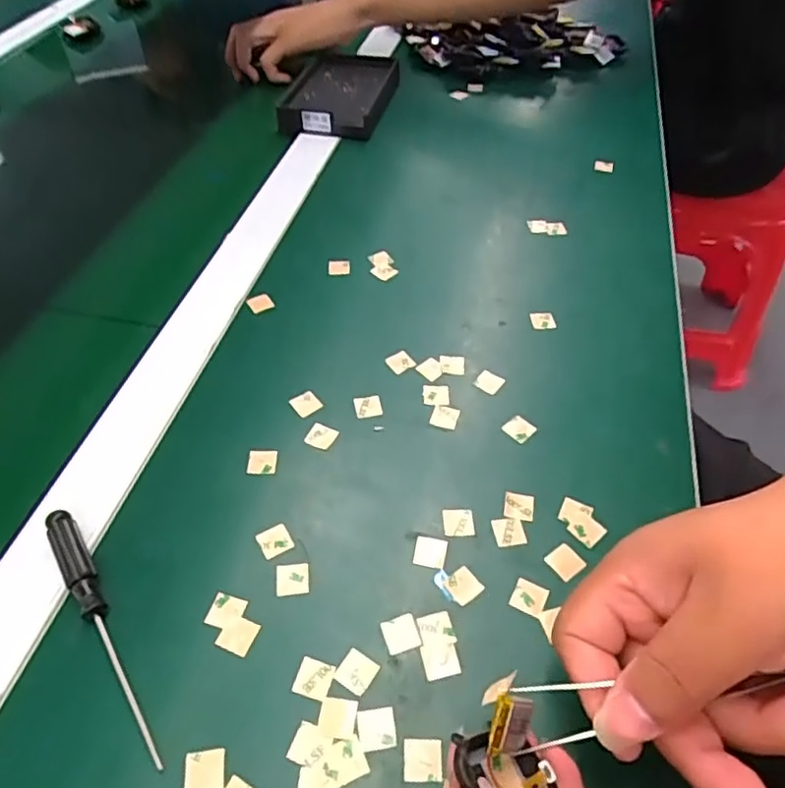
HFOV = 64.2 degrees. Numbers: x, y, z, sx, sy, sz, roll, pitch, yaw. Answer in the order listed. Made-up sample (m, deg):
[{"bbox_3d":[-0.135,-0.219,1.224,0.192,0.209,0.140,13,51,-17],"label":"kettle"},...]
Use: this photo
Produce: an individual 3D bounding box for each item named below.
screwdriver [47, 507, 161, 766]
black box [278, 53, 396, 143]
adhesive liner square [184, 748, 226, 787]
[{"bbox_3d":[-0.131,0.103,0.281,0.014,0.012,0.129,-29,55,-23],"label":"screwdriver"},{"bbox_3d":[-0.052,-0.303,0.630,0.093,0.021,0.145,10,49,8],"label":"black box"},{"bbox_3d":[-0.075,0.151,0.250,0.016,0.004,0.015,-4,47,-7],"label":"adhesive liner square"}]

